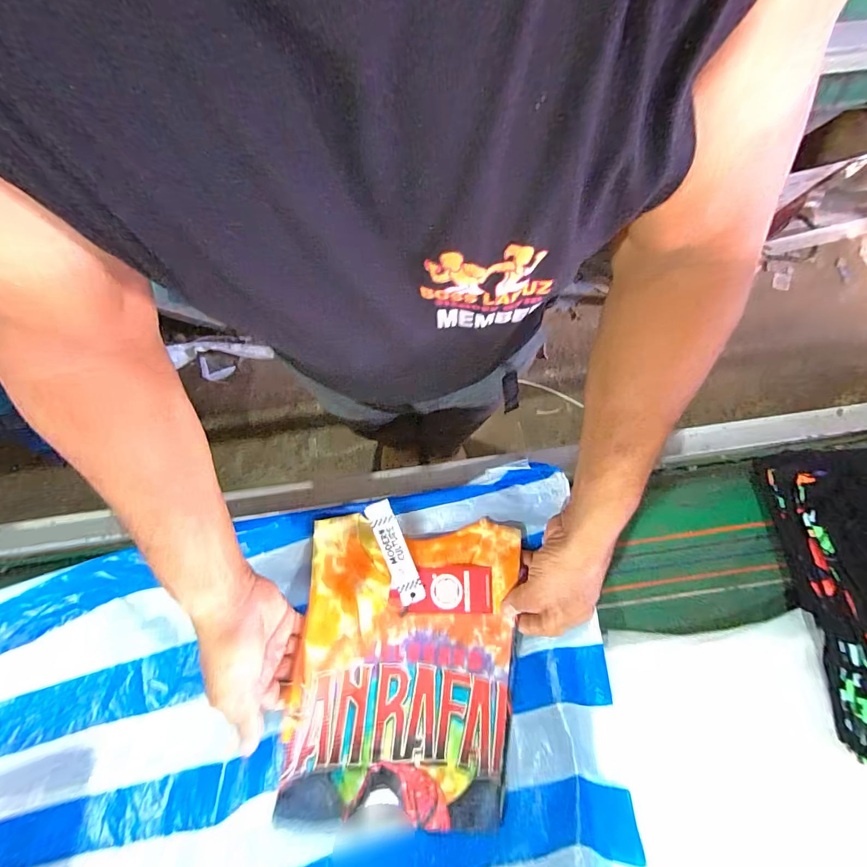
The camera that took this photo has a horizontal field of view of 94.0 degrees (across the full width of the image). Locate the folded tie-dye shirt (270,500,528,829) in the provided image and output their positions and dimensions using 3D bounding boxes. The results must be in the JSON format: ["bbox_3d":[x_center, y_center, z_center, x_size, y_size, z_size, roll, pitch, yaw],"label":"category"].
[{"bbox_3d":[-0.028,0.236,0.417,0.221,0.041,0.291,6,80,1],"label":"folded tie-dye shirt"}]

